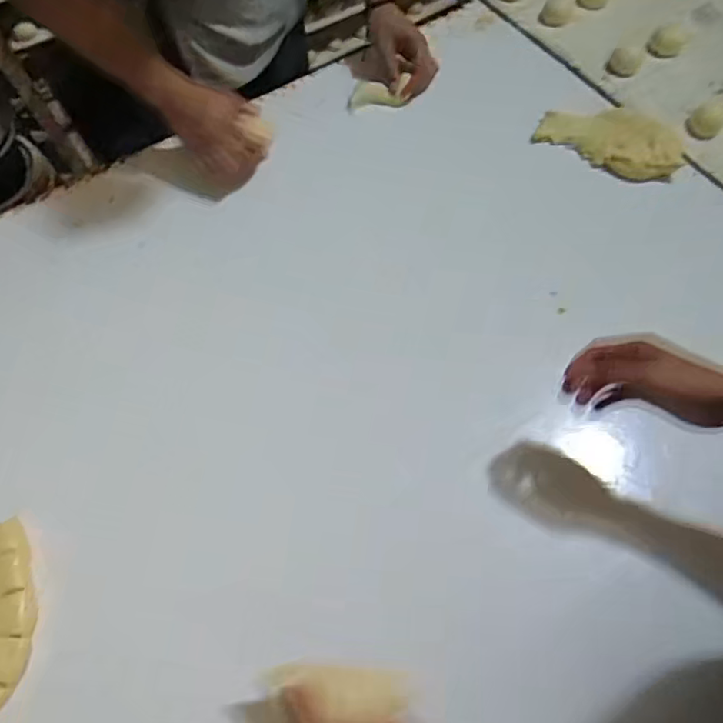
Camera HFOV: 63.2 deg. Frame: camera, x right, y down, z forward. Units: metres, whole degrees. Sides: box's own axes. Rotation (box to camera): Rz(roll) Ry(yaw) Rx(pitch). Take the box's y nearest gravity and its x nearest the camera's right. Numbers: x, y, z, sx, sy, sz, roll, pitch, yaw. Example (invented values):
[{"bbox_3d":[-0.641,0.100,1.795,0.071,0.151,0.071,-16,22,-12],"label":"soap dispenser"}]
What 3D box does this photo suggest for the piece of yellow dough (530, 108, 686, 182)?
[{"bbox_3d":[0.354,-0.320,0.835,0.201,0.033,0.109,25,66,15],"label":"piece of yellow dough"}]

